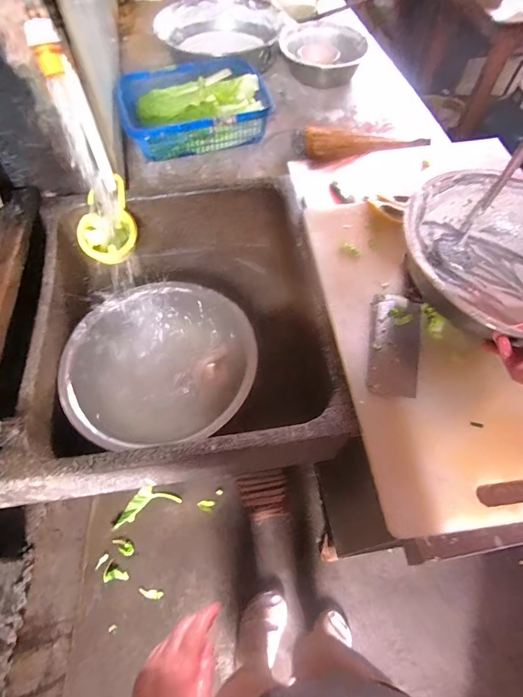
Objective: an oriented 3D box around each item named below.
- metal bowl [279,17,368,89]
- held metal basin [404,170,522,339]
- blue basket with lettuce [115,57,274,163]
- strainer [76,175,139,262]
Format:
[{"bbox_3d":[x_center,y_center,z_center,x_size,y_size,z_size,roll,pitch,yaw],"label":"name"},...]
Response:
[{"bbox_3d":[0.177,-0.870,1.144,0.223,0.089,0.223,0,62,-1],"label":"metal bowl"},{"bbox_3d":[0.378,-0.142,0.630,0.321,0.121,0.300,0,62,-1],"label":"held metal basin"},{"bbox_3d":[-0.168,-0.596,0.976,0.350,0.089,0.262,-14,63,-9],"label":"blue basket with lettuce"},{"bbox_3d":[-0.319,-0.263,0.794,0.111,0.049,0.182,-16,98,-14],"label":"strainer"}]

